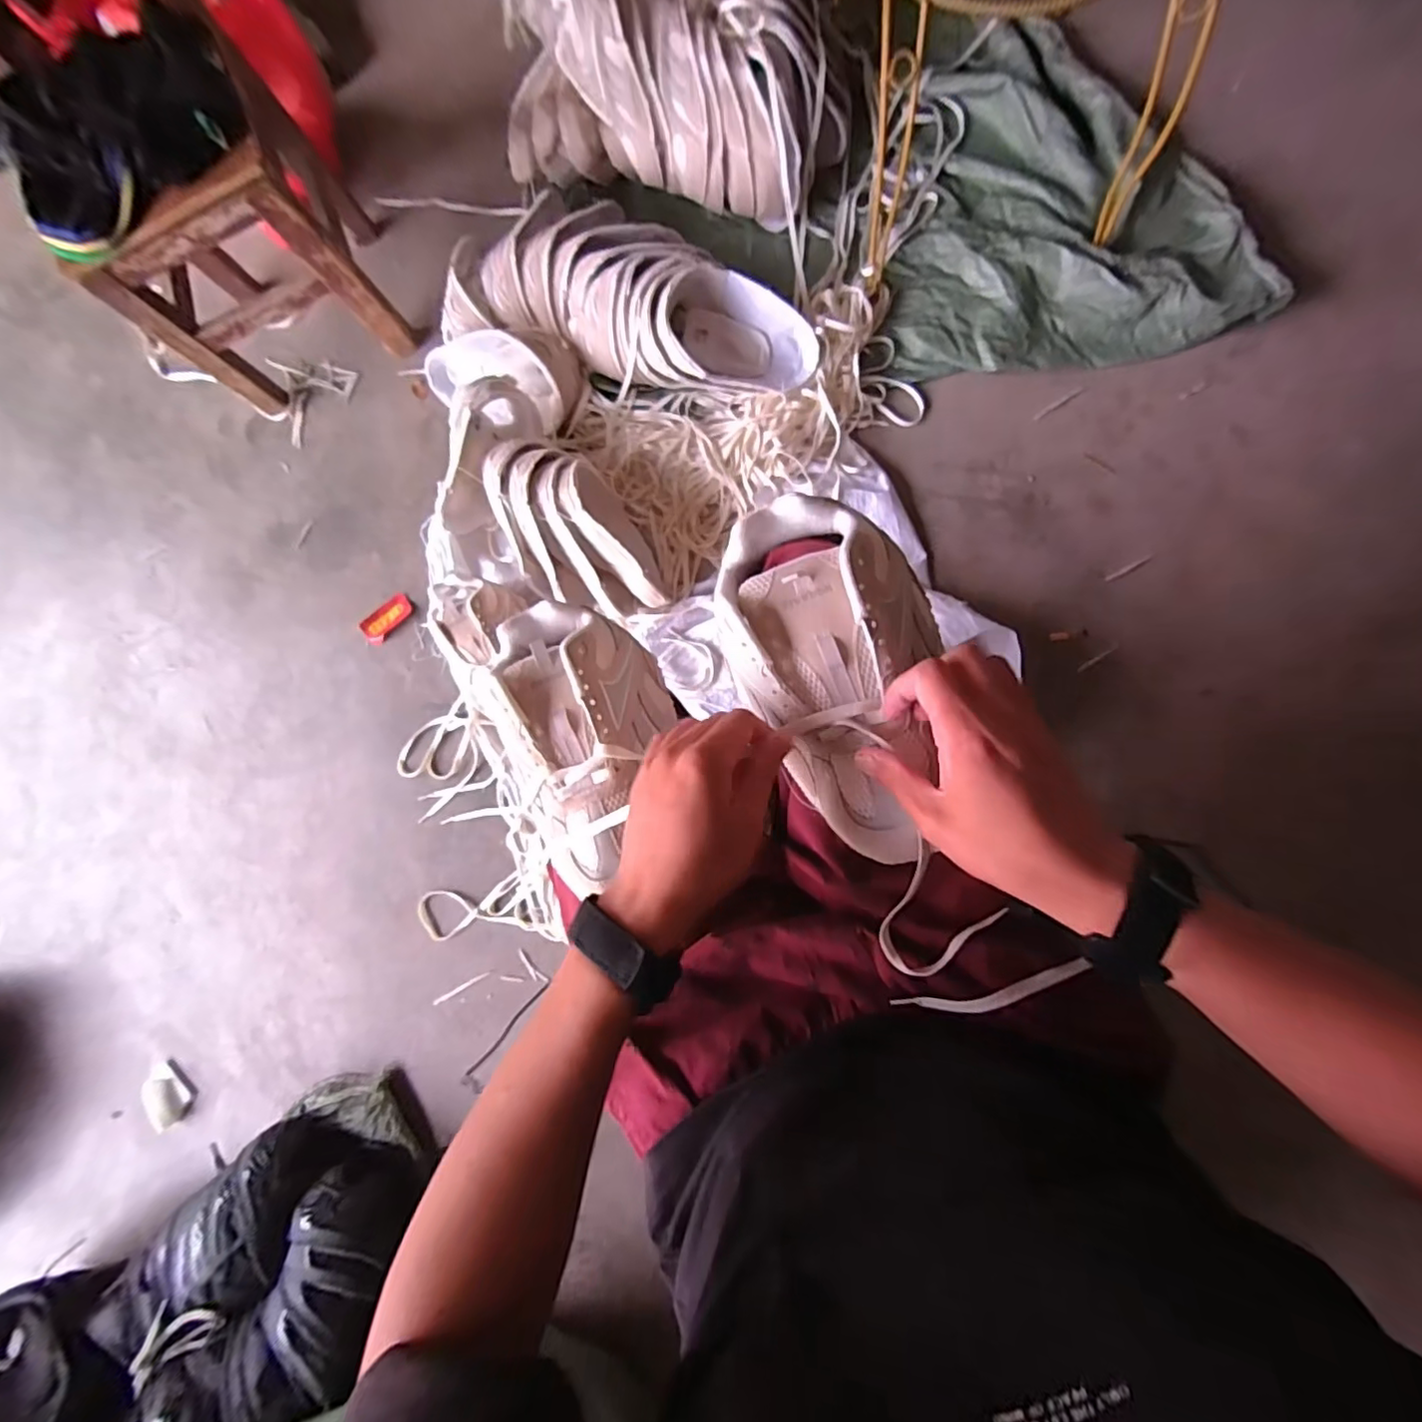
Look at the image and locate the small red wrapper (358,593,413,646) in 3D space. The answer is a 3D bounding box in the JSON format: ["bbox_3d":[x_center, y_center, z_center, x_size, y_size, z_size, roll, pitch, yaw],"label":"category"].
[{"bbox_3d":[-0.532,-0.153,1.001,0.095,0.012,0.046,-45,79,4],"label":"small red wrapper"}]

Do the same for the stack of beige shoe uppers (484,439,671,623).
[{"bbox_3d":[-0.206,-0.257,0.890,0.172,0.127,0.297,-29,81,6],"label":"stack of beige shoe uppers"}]

